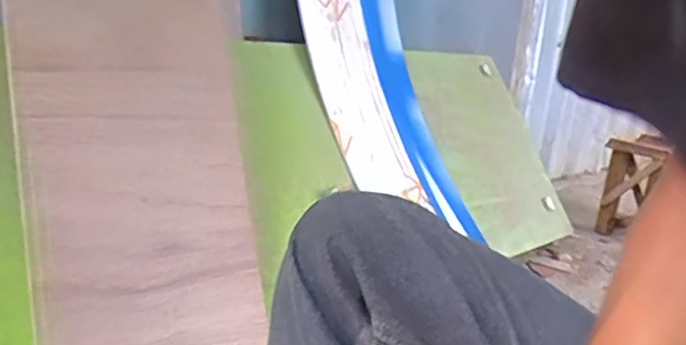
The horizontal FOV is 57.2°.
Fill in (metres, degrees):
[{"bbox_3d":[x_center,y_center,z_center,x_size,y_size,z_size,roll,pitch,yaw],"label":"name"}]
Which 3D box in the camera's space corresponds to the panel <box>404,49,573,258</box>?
[{"bbox_3d":[0.428,-0.090,1.781,0.552,0.646,0.052,-1,-26,-46],"label":"panel"}]

